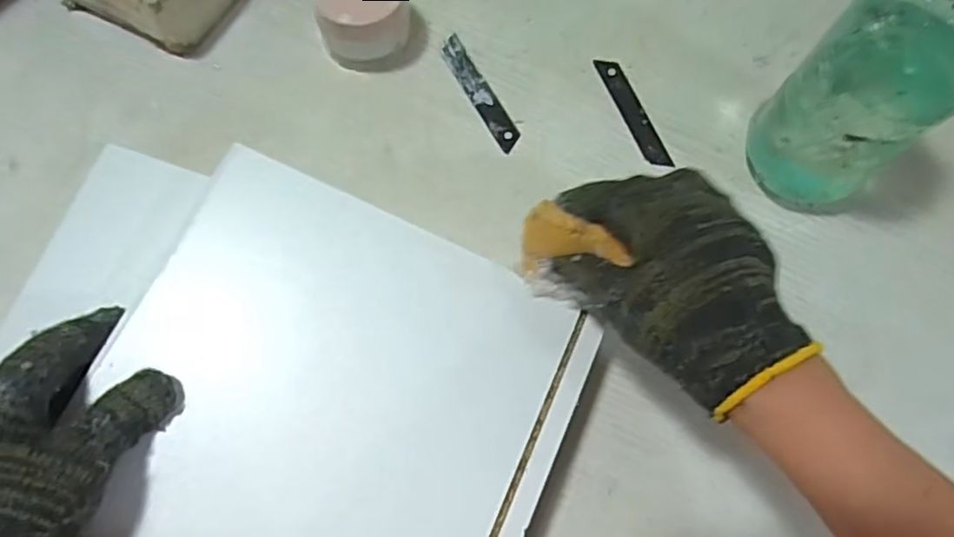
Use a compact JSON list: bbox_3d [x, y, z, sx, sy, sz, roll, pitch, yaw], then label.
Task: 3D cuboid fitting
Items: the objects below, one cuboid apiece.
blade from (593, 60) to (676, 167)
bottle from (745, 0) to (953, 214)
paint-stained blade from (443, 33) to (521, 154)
[{"bbox_3d":[0.111,-0.111,0.468,0.018,0.004,0.090,-20,76,-15],"label":"blade"},{"bbox_3d":[0.221,-0.098,0.358,0.078,0.207,0.072,-29,76,-10],"label":"bottle"},{"bbox_3d":[0.002,-0.125,0.466,0.017,0.004,0.095,-29,76,-10],"label":"paint-stained blade"}]

